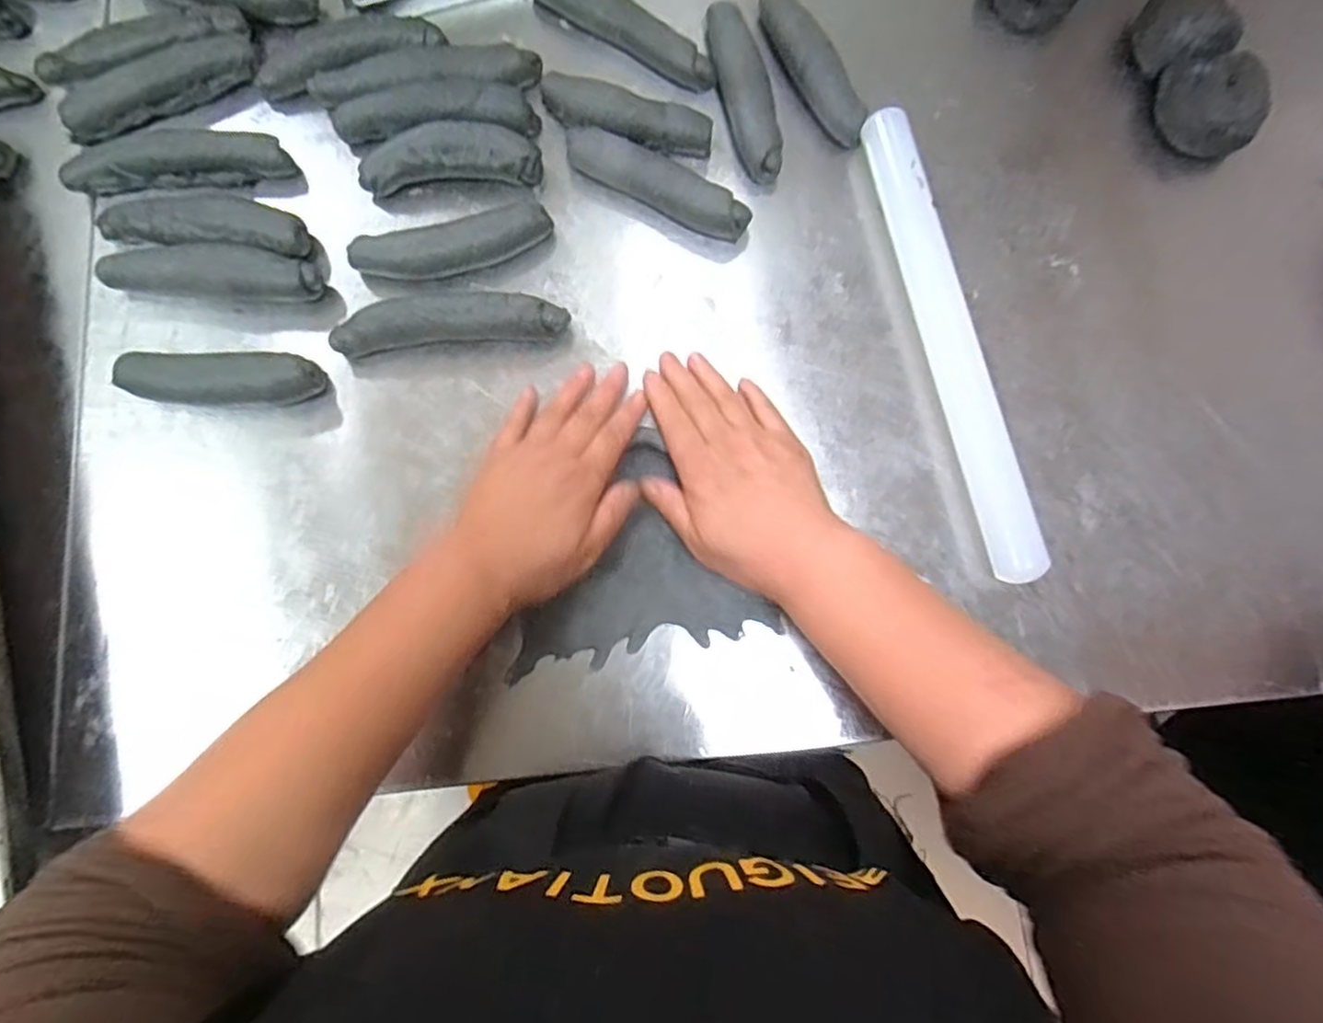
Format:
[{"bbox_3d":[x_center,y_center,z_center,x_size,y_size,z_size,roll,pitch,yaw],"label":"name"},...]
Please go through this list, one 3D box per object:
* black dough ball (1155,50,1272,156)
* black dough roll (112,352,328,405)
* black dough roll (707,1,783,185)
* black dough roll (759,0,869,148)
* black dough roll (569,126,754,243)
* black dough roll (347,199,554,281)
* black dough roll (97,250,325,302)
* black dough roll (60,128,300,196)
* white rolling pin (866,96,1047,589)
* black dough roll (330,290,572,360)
[{"bbox_3d":[0.373,-0.274,0.481,0.059,0.031,0.064,0,78,-1],"label":"black dough ball"},{"bbox_3d":[-0.272,-0.081,0.440,0.113,0.032,0.033,-2,78,-1],"label":"black dough roll"},{"bbox_3d":[0.057,-0.287,0.487,0.029,0.029,0.131,-12,79,-3],"label":"black dough roll"},{"bbox_3d":[0.103,-0.310,0.493,0.024,0.034,0.124,-29,80,-6],"label":"black dough roll"},{"bbox_3d":[-0.003,-0.217,0.471,0.127,0.026,0.026,27,79,5],"label":"black dough roll"},{"bbox_3d":[-0.135,-0.173,0.459,0.126,0.032,0.030,-15,79,-4],"label":"black dough roll"},{"bbox_3d":[-0.289,-0.150,0.455,0.138,0.026,0.030,4,78,0],"label":"black dough roll"},{"bbox_3d":[-0.320,-0.232,0.470,0.142,0.023,0.034,-7,78,-2],"label":"black dough roll"},{"bbox_3d":[0.184,-0.112,0.452,0.030,0.027,0.313,-11,79,-3],"label":"white rolling pin"},{"bbox_3d":[-0.134,-0.122,0.449,0.144,0.030,0.031,-5,78,-2],"label":"black dough roll"}]

